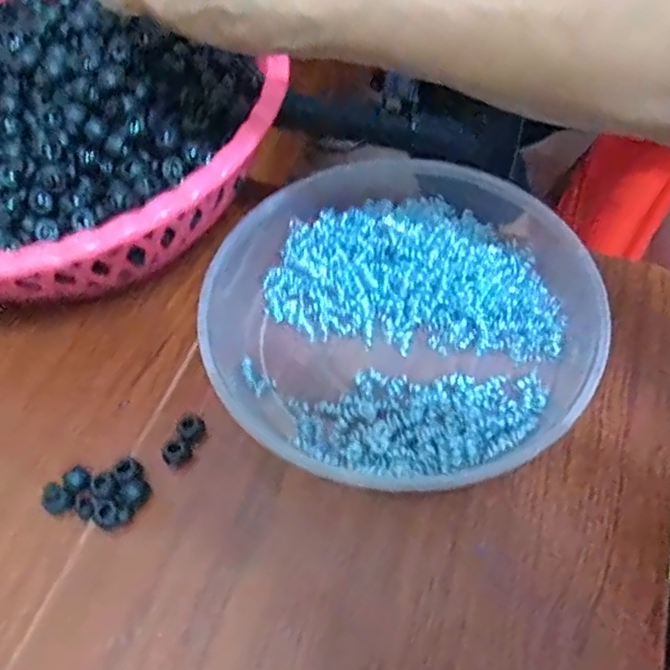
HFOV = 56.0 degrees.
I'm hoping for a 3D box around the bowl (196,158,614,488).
[{"bbox_3d":[0.037,-0.016,0.374,0.219,0.040,0.217,8,57,8],"label":"bowl"}]

